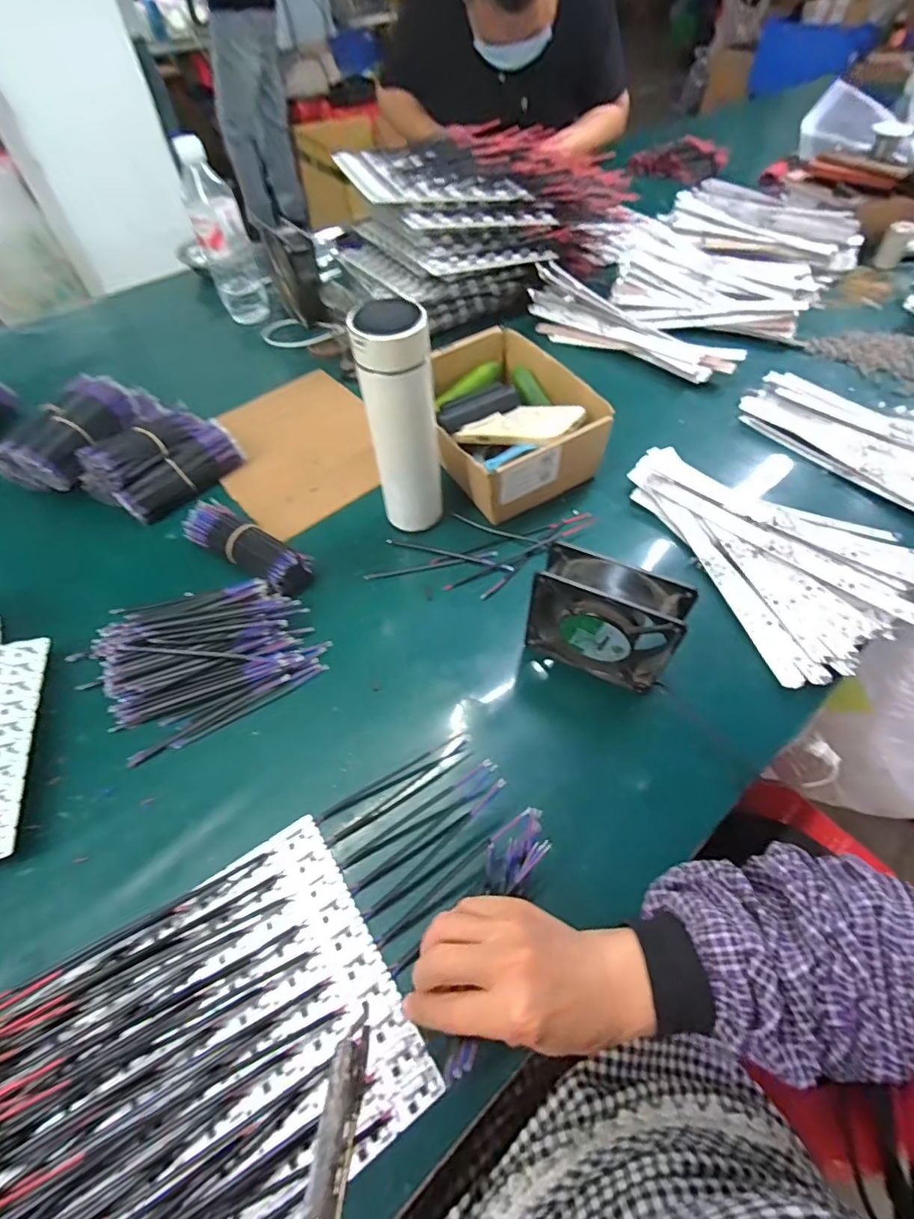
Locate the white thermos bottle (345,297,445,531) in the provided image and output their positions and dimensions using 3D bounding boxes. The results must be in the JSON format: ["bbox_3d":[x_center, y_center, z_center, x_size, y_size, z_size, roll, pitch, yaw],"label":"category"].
[{"bbox_3d":[-0.051,-0.174,0.495,0.066,0.223,0.059,-8,55,-5],"label":"white thermos bottle"}]

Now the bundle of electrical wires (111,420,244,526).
[{"bbox_3d":[-0.332,-0.164,0.607,0.047,0.044,0.152,30,61,20],"label":"bundle of electrical wires"}]

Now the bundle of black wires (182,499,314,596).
[{"bbox_3d":[-0.222,-0.068,0.540,0.161,0.037,0.052,27,61,19],"label":"bundle of black wires"}]

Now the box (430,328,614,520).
[{"bbox_3d":[0.055,-0.232,0.613,0.179,0.079,0.226,-21,57,-13],"label":"box"}]

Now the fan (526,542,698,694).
[{"bbox_3d":[0.124,0.009,0.435,0.121,0.113,0.044,23,59,16],"label":"fan"}]

